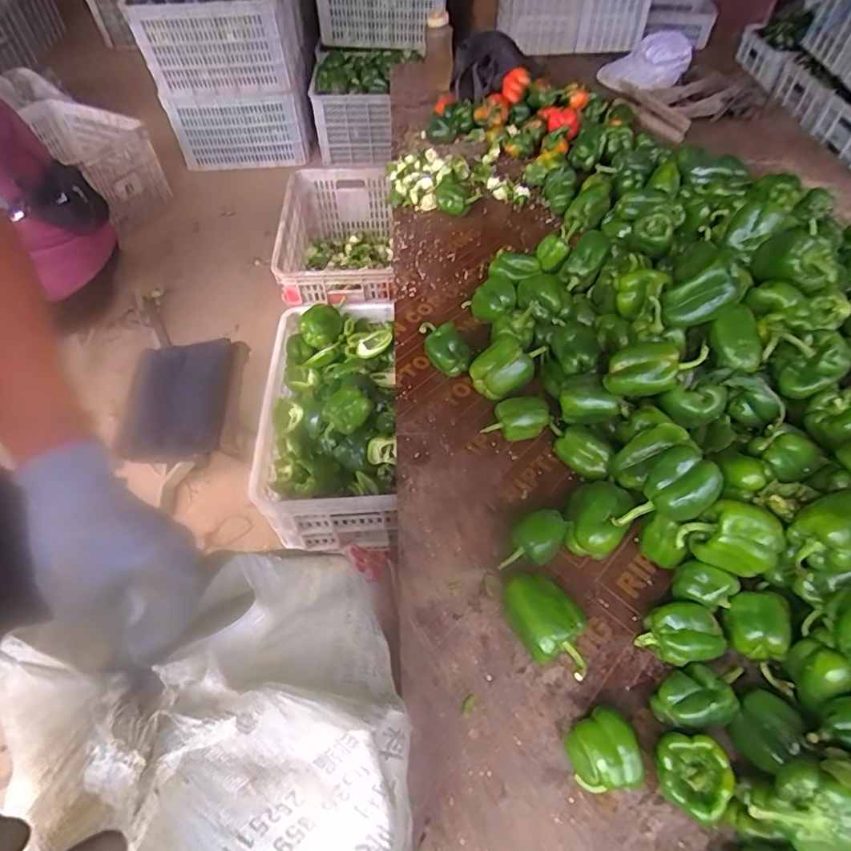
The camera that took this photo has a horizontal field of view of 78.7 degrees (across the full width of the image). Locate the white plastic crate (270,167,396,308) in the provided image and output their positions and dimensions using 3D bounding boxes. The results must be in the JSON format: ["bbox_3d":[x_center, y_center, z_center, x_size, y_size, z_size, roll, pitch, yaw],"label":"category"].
[{"bbox_3d":[-0.261,-0.511,1.544,0.301,0.233,0.609,-3,53,-1],"label":"white plastic crate"}]

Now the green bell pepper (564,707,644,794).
[{"bbox_3d":[0.191,0.352,0.558,0.066,0.061,0.071,0,53,1],"label":"green bell pepper"}]

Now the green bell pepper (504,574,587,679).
[{"bbox_3d":[0.149,0.243,0.632,0.077,0.078,0.132,-25,56,-17],"label":"green bell pepper"}]

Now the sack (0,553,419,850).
[{"bbox_3d":[-0.091,0.243,0.340,0.196,0.254,0.267,-25,56,-17],"label":"sack"}]

